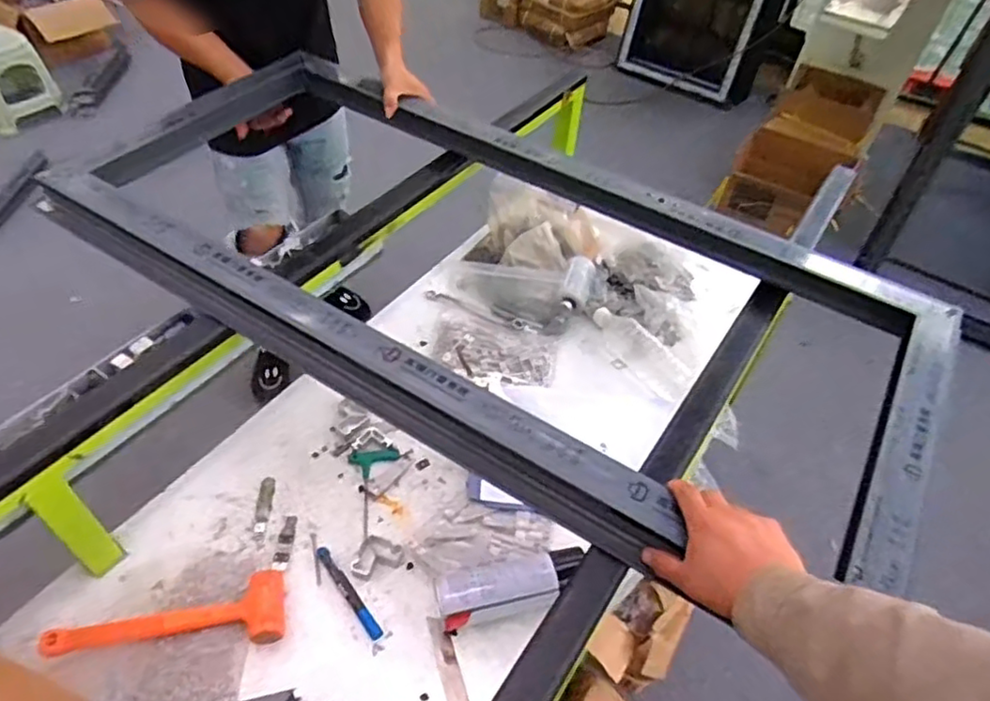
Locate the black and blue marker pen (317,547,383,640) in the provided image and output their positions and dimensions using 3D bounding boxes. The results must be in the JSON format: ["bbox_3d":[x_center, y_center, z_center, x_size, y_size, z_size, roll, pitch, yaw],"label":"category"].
[{"bbox_3d":[-0.192,0.317,0.864,0.016,0.010,0.144,-29,57,-27],"label":"black and blue marker pen"}]

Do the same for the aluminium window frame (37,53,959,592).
[{"bbox_3d":[-0.014,-0.121,0.923,1.172,0.092,0.565,29,52,19],"label":"aluminium window frame"}]

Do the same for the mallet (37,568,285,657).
[{"bbox_3d":[-0.397,0.333,0.809,0.269,0.055,0.096,-6,49,-10],"label":"mallet"}]

